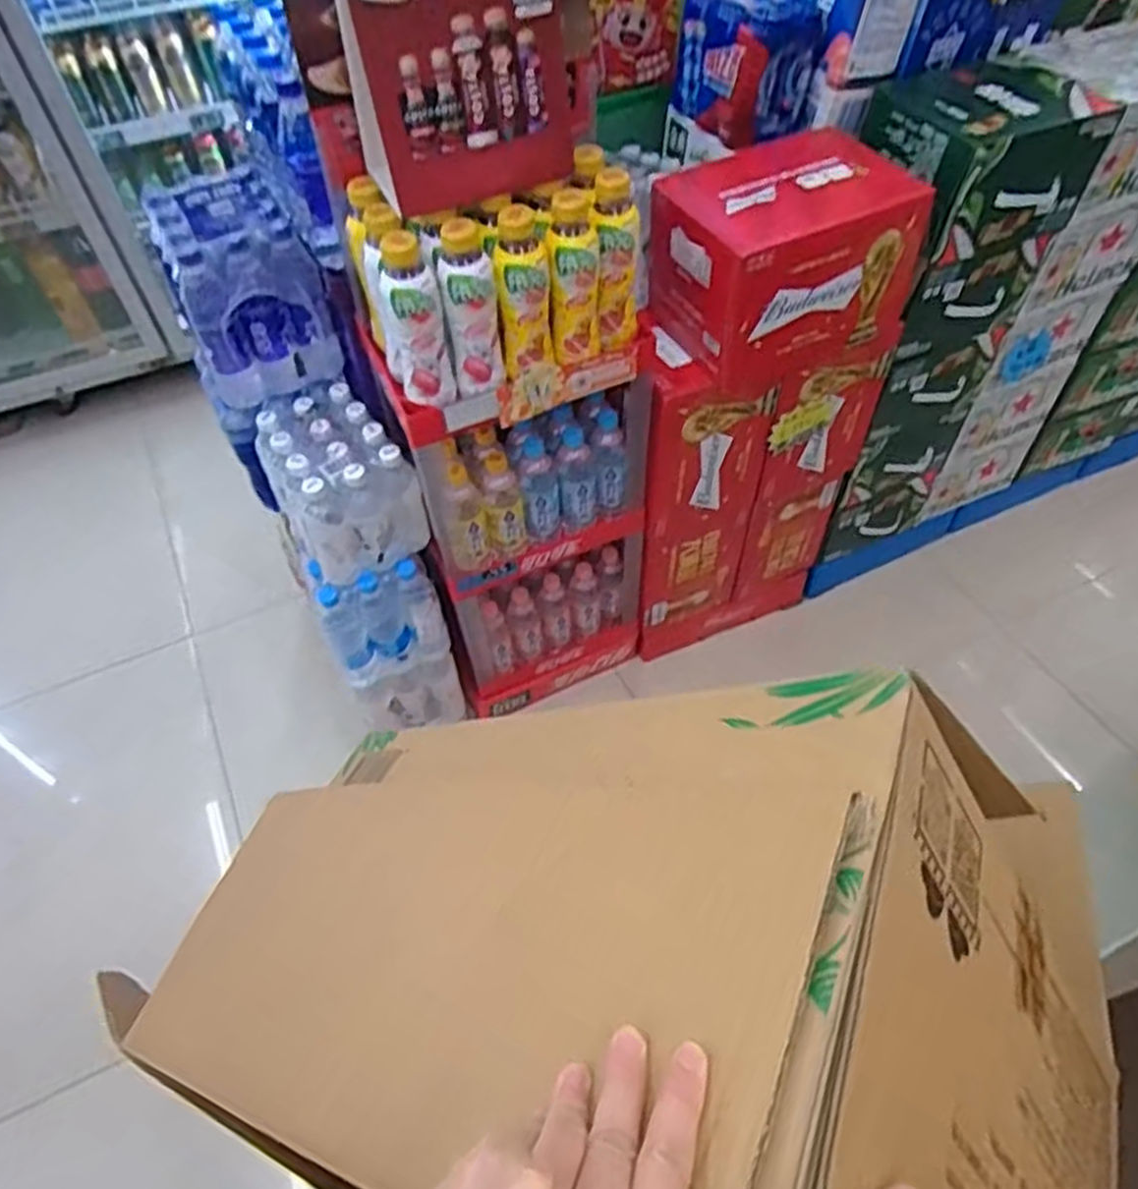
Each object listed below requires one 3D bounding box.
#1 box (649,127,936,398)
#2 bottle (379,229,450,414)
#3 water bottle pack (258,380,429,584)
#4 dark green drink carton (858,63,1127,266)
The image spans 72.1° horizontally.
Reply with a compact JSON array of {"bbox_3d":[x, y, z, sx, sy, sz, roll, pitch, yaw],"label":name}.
[{"bbox_3d":[0.313,-0.478,1.151,0.320,0.246,0.219,-21,50,-12],"label":"box"},{"bbox_3d":[-0.180,-0.314,0.920,0.061,0.210,0.059,-19,50,-11],"label":"bottle"},{"bbox_3d":[-0.360,-0.180,1.218,0.180,0.177,0.254,-26,51,-17],"label":"water bottle pack"},{"bbox_3d":[0.603,-0.648,1.166,0.284,0.190,0.215,-22,50,-13],"label":"dark green drink carton"}]

